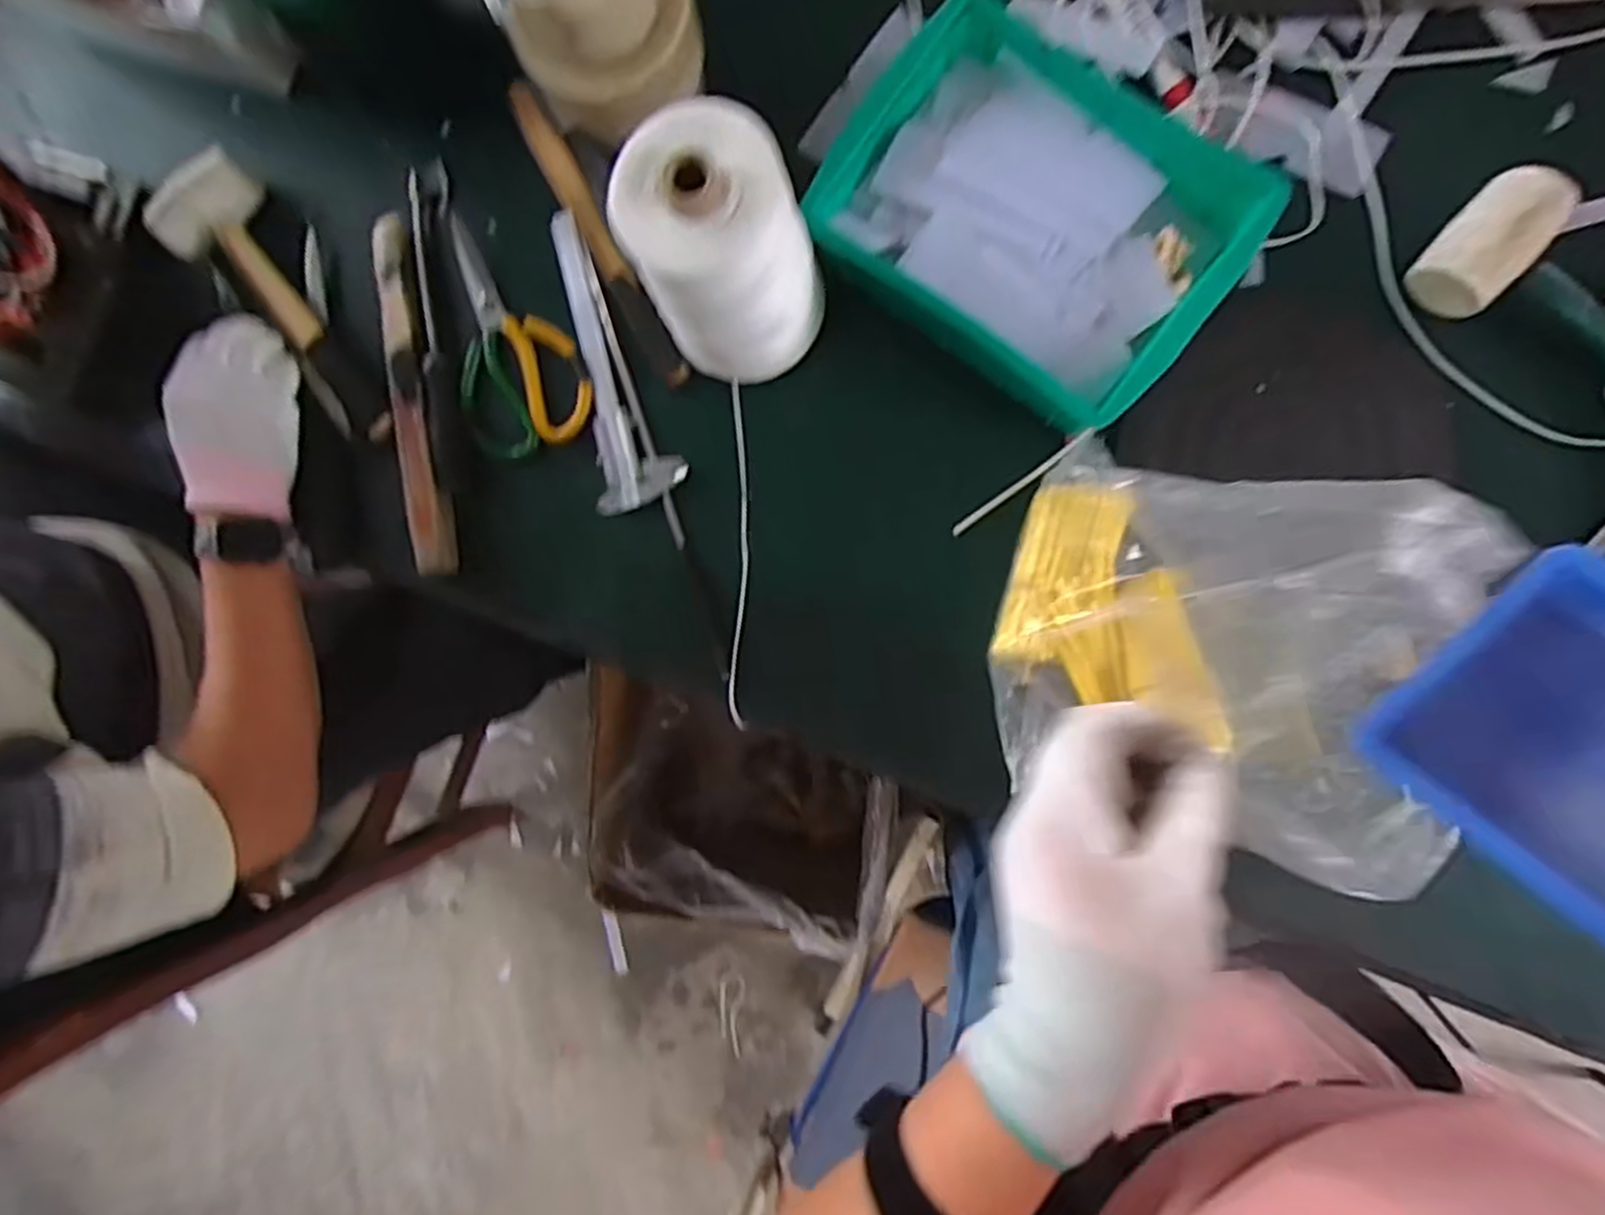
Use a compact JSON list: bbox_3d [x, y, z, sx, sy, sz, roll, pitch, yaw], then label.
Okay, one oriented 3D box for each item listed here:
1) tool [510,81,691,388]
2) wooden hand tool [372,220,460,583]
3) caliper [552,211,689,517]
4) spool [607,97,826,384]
[{"bbox_3d":[-0.149,-0.272,0.566,0.024,0.020,0.250,-29,85,8],"label":"tool"},{"bbox_3d":[-0.297,-0.161,0.582,0.030,0.020,0.272,-11,88,9],"label":"wooden hand tool"},{"bbox_3d":[-0.155,-0.182,0.573,0.067,0.008,0.220,-22,86,8],"label":"caliper"},{"bbox_3d":[-0.044,-0.214,0.476,0.092,0.163,0.097,0,90,9],"label":"spool"}]

